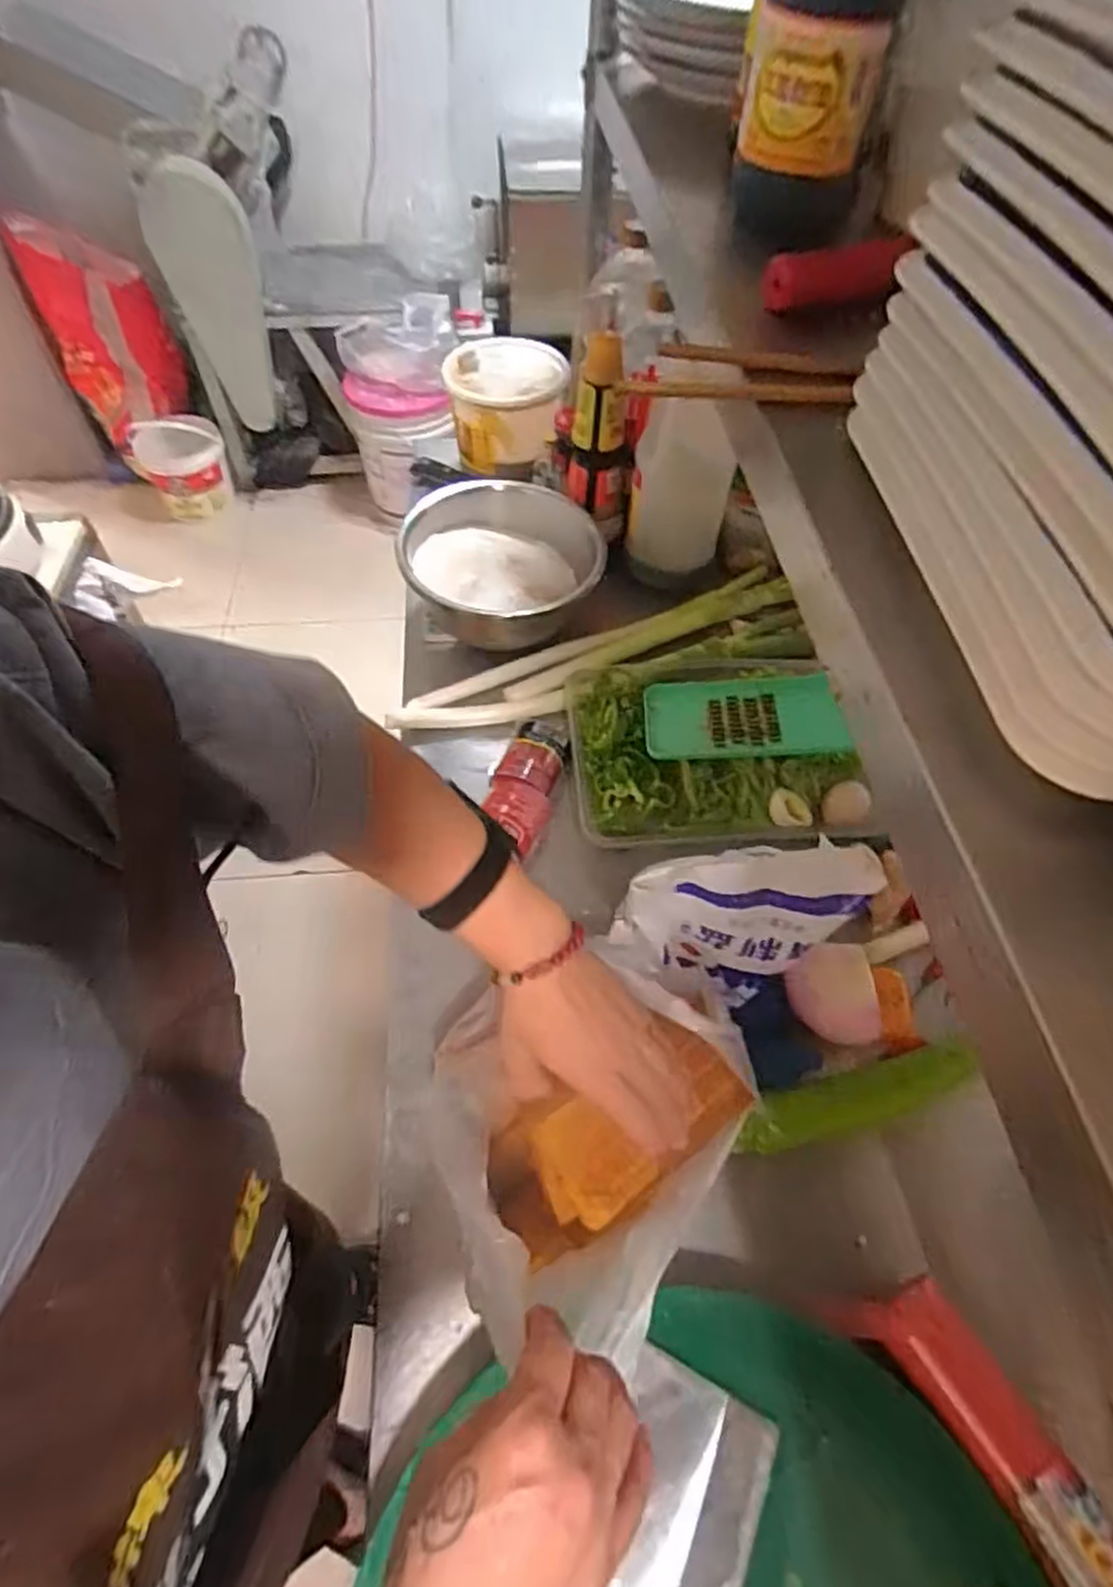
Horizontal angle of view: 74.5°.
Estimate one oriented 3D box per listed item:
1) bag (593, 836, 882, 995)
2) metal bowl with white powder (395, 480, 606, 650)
[{"bbox_3d":[0.127,0.098,0.524,0.172,0.163,0.036,-3,56,-4],"label":"bag"},{"bbox_3d":[-0.064,-0.271,0.885,0.221,0.109,0.227,1,56,-1],"label":"metal bowl with white powder"}]

